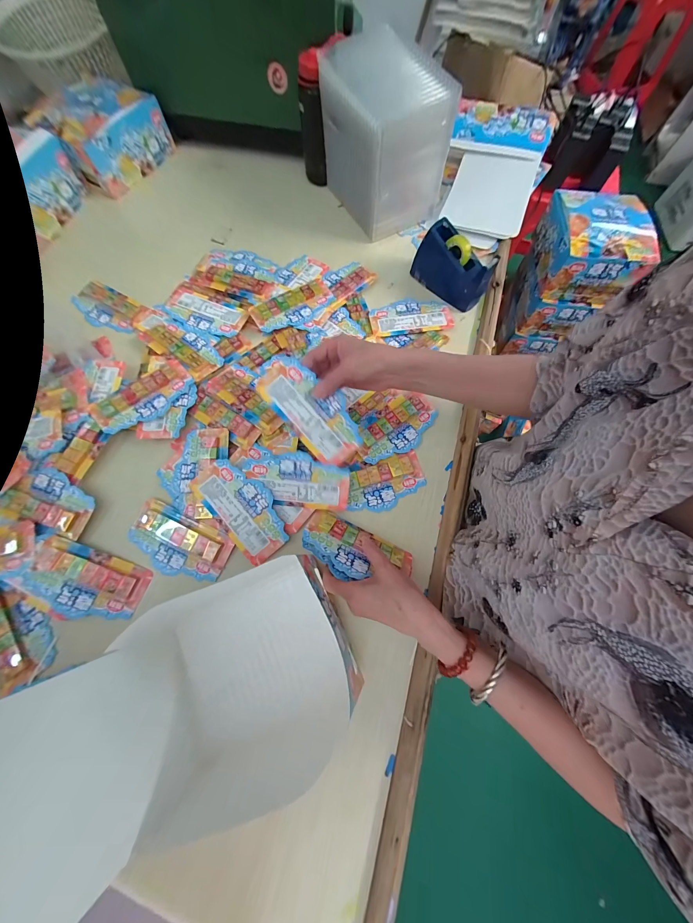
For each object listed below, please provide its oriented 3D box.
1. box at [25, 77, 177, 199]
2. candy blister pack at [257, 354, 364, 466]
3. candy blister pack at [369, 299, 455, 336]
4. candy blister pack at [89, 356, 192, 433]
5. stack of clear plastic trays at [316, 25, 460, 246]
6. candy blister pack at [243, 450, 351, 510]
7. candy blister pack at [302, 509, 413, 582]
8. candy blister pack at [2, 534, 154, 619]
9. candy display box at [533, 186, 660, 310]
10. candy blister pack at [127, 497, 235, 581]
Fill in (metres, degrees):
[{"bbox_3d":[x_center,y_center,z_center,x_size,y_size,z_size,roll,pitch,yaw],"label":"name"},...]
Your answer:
[{"bbox_3d":[-0.507,-0.688,0.609,0.168,0.091,0.202,30,73,8],"label":"box"},{"bbox_3d":[-0.045,-0.068,0.378,0.071,0.007,0.155,-42,100,4],"label":"candy blister pack"},{"bbox_3d":[0.116,-0.264,0.527,0.144,0.007,0.073,-6,71,-4],"label":"candy blister pack"},{"bbox_3d":[-0.314,-0.103,0.451,0.144,0.023,0.082,-43,77,-14],"label":"candy blister pack"},{"bbox_3d":[0.060,-0.591,0.544,0.158,0.192,0.209,-34,75,-12],"label":"stack of clear plastic trays"},{"bbox_3d":[-0.066,0.025,0.402,0.142,0.005,0.071,13,104,-2],"label":"candy blister pack"},{"bbox_3d":[0.014,0.116,0.379,0.146,0.013,0.078,23,41,5],"label":"candy blister pack"},{"bbox_3d":[-0.345,0.156,0.383,0.150,0.019,0.077,20,72,5],"label":"candy blister pack"},{"bbox_3d":[0.481,-0.429,0.578,0.162,0.098,0.199,9,71,1],"label":"candy display box"},{"bbox_3d":[-0.232,0.112,0.401,0.143,0.015,0.079,24,72,6],"label":"candy blister pack"}]

